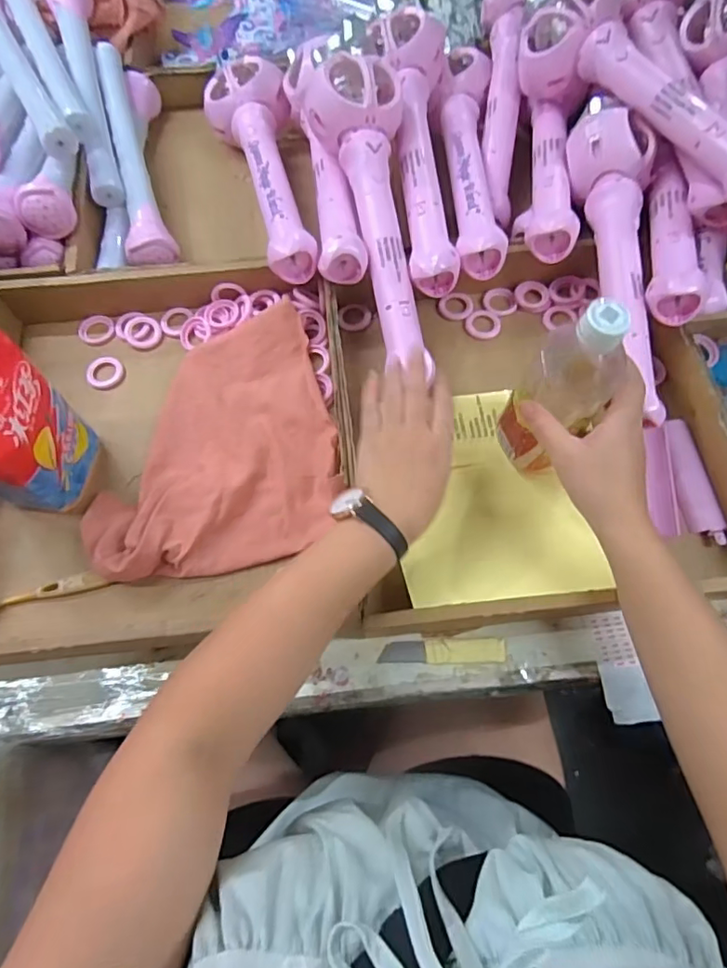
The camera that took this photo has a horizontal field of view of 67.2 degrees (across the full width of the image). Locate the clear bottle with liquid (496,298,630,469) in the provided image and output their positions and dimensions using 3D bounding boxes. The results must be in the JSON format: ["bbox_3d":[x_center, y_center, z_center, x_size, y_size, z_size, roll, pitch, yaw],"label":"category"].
[{"bbox_3d":[0.166,-0.077,0.443,0.057,0.180,0.070,30,71,8],"label":"clear bottle with liquid"}]

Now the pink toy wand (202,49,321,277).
[{"bbox_3d":[-0.115,-0.349,0.622,0.097,0.078,0.331,-12,68,-4],"label":"pink toy wand"}]

